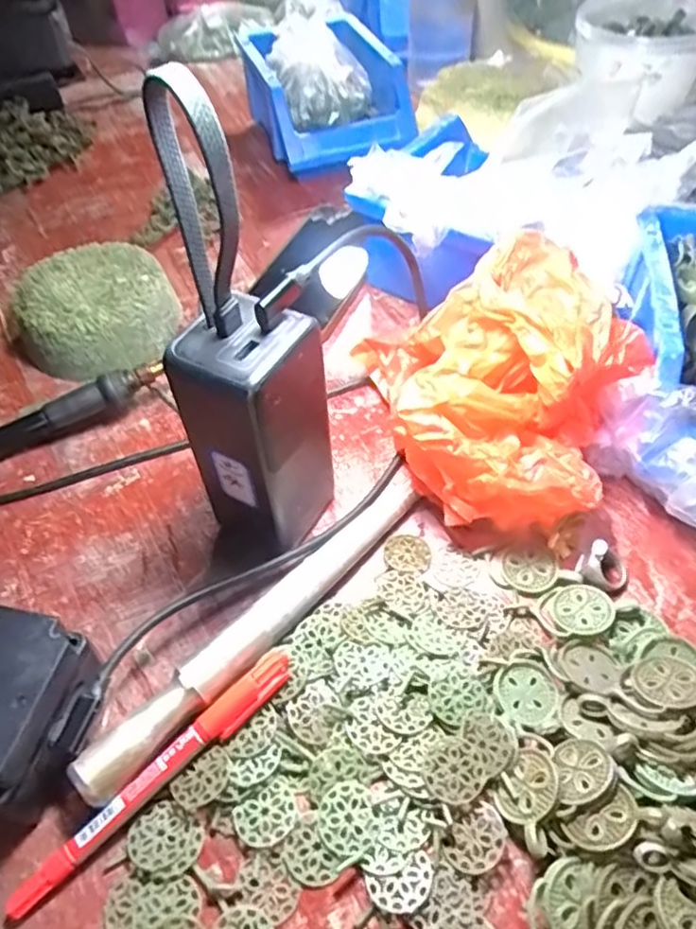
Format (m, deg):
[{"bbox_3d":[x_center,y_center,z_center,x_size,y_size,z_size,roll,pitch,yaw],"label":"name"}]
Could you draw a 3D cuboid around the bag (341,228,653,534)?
[{"bbox_3d":[0.085,-0.043,0.365,0.131,0.090,0.155,-14,52,-6],"label":"bag"}]

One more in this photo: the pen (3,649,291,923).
[{"bbox_3d":[-0.079,0.132,0.277,0.140,0.013,0.015,-39,58,-23],"label":"pen"}]

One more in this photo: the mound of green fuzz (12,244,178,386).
[{"bbox_3d":[-0.178,-0.112,0.459,0.106,0.043,0.106,-21,53,-12],"label":"mound of green fuzz"}]

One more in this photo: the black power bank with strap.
[{"bbox_3d":[-0.044,-0.039,0.287,0.051,0.223,0.066,35,62,27],"label":"black power bank with strap"}]

